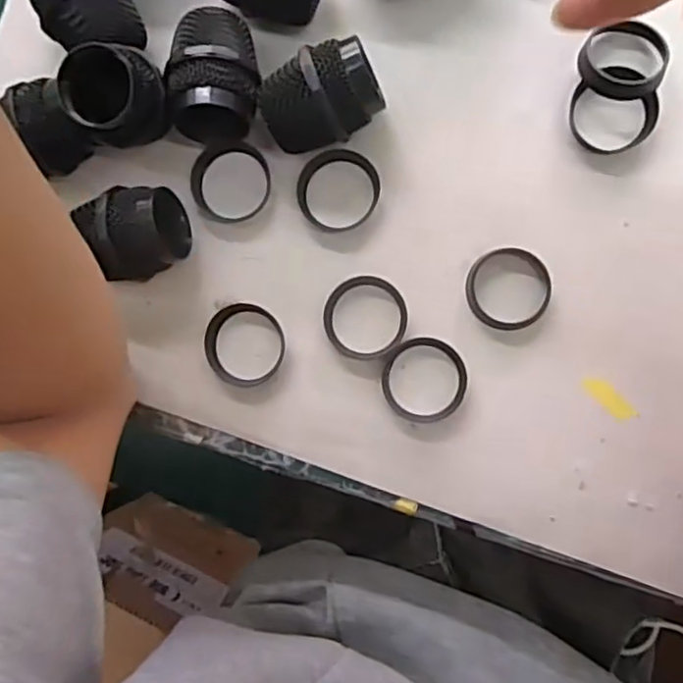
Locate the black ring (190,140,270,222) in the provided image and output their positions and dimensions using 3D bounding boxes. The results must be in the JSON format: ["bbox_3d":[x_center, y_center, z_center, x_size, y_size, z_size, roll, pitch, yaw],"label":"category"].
[{"bbox_3d":[-0.061,-0.088,0.368,0.044,0.007,0.044,0,87,5],"label":"black ring"}]

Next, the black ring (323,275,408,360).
[{"bbox_3d":[0.012,-0.013,0.358,0.044,0.008,0.044,0,87,5],"label":"black ring"}]

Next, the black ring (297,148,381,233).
[{"bbox_3d":[-0.002,-0.081,0.360,0.045,0.008,0.042,0,87,5],"label":"black ring"}]

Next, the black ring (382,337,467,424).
[{"bbox_3d":[0.044,0.021,0.356,0.043,0.009,0.045,0,87,5],"label":"black ring"}]

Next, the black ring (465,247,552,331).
[{"bbox_3d":[0.088,-0.027,0.352,0.044,0.010,0.042,0,87,5],"label":"black ring"}]

